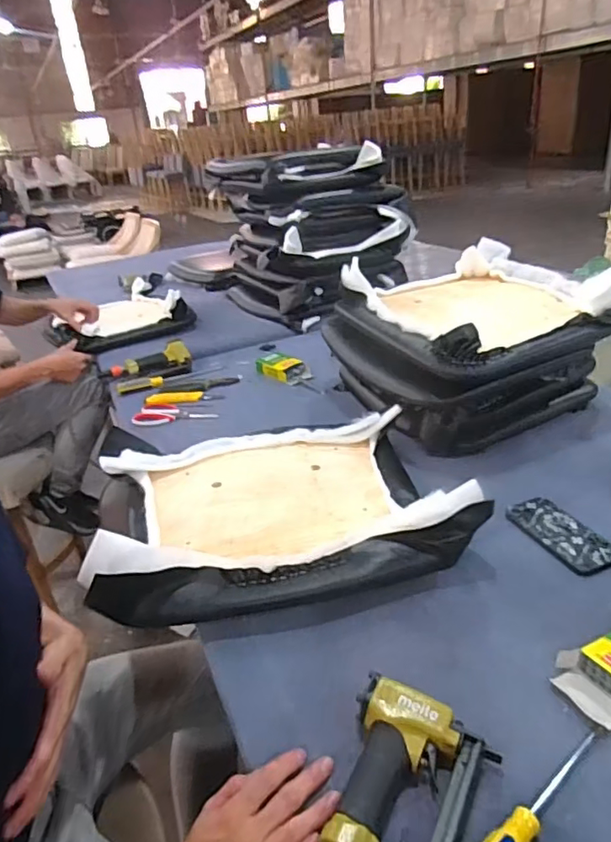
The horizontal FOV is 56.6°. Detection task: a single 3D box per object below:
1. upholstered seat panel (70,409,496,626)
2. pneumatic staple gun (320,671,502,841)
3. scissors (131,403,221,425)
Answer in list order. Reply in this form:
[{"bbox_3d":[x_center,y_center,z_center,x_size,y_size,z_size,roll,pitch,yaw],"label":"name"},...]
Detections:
[{"bbox_3d":[-0.050,0.109,0.916,0.540,0.094,0.430,-10,28,-8],"label":"upholstered seat panel"},{"bbox_3d":[0.066,0.366,0.511,0.134,0.046,0.257,12,33,30],"label":"pneumatic staple gun"},{"bbox_3d":[-0.310,-0.020,1.364,0.196,0.009,0.081,-1,38,-3],"label":"scissors"}]

